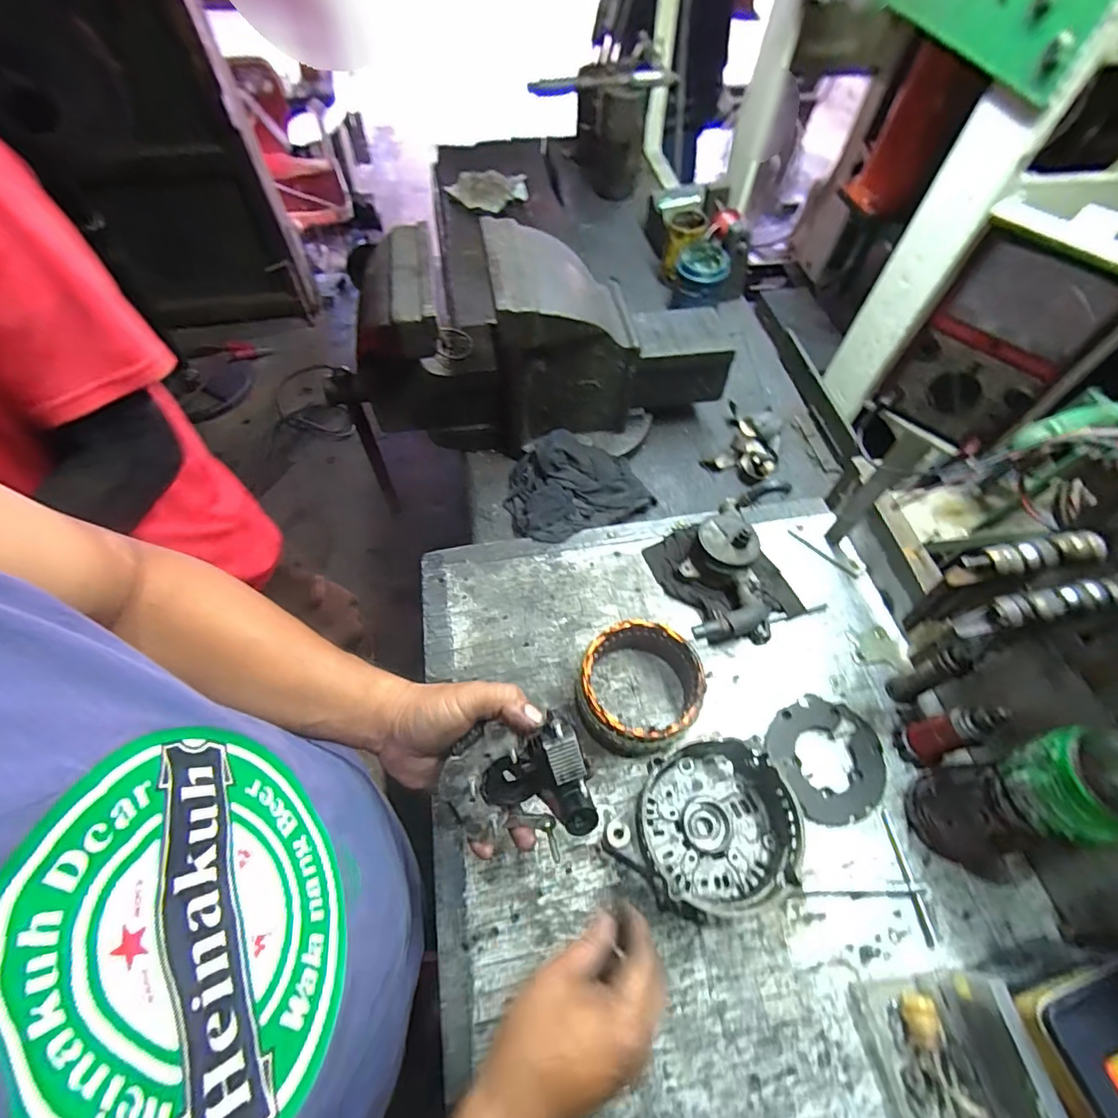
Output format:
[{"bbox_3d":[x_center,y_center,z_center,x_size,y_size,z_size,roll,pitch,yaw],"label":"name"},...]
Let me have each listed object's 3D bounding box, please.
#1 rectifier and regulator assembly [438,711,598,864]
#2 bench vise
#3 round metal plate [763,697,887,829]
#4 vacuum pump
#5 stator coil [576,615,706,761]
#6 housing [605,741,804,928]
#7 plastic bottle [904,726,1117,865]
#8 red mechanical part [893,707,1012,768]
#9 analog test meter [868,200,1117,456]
[{"bbox_3d":[-0.034,0.174,0.427,0.119,0.110,0.051,-8,17,-4],"label":"rectifier and regulator assembly"},{"bbox_3d":[-0.034,-0.295,0.736,0.523,0.258,0.172,-16,61,-11],"label":"bench vise"},{"bbox_3d":[0.292,0.214,0.567,0.118,0.011,0.119,1,58,-2],"label":"round metal plate"},{"bbox_3d":[0.217,0.009,0.659,0.121,0.071,0.192,1,58,-2],"label":"vacuum pump"},{"bbox_3d":[0.086,0.141,0.577,0.129,0.068,0.136,1,58,-2],"label":"stator coil"},{"bbox_3d":[0.137,0.260,0.500,0.167,0.073,0.148,-20,61,-14],"label":"housing"},{"bbox_3d":[0.407,0.195,0.430,0.095,0.271,0.082,-3,59,-4],"label":"plastic bottle"},{"bbox_3d":[0.389,0.175,0.524,0.031,0.124,0.041,-11,60,-9],"label":"red mechanical part"},{"bbox_3d":[0.361,-0.177,0.433,0.052,0.170,0.122,-40,68,-22],"label":"analog test meter"}]

